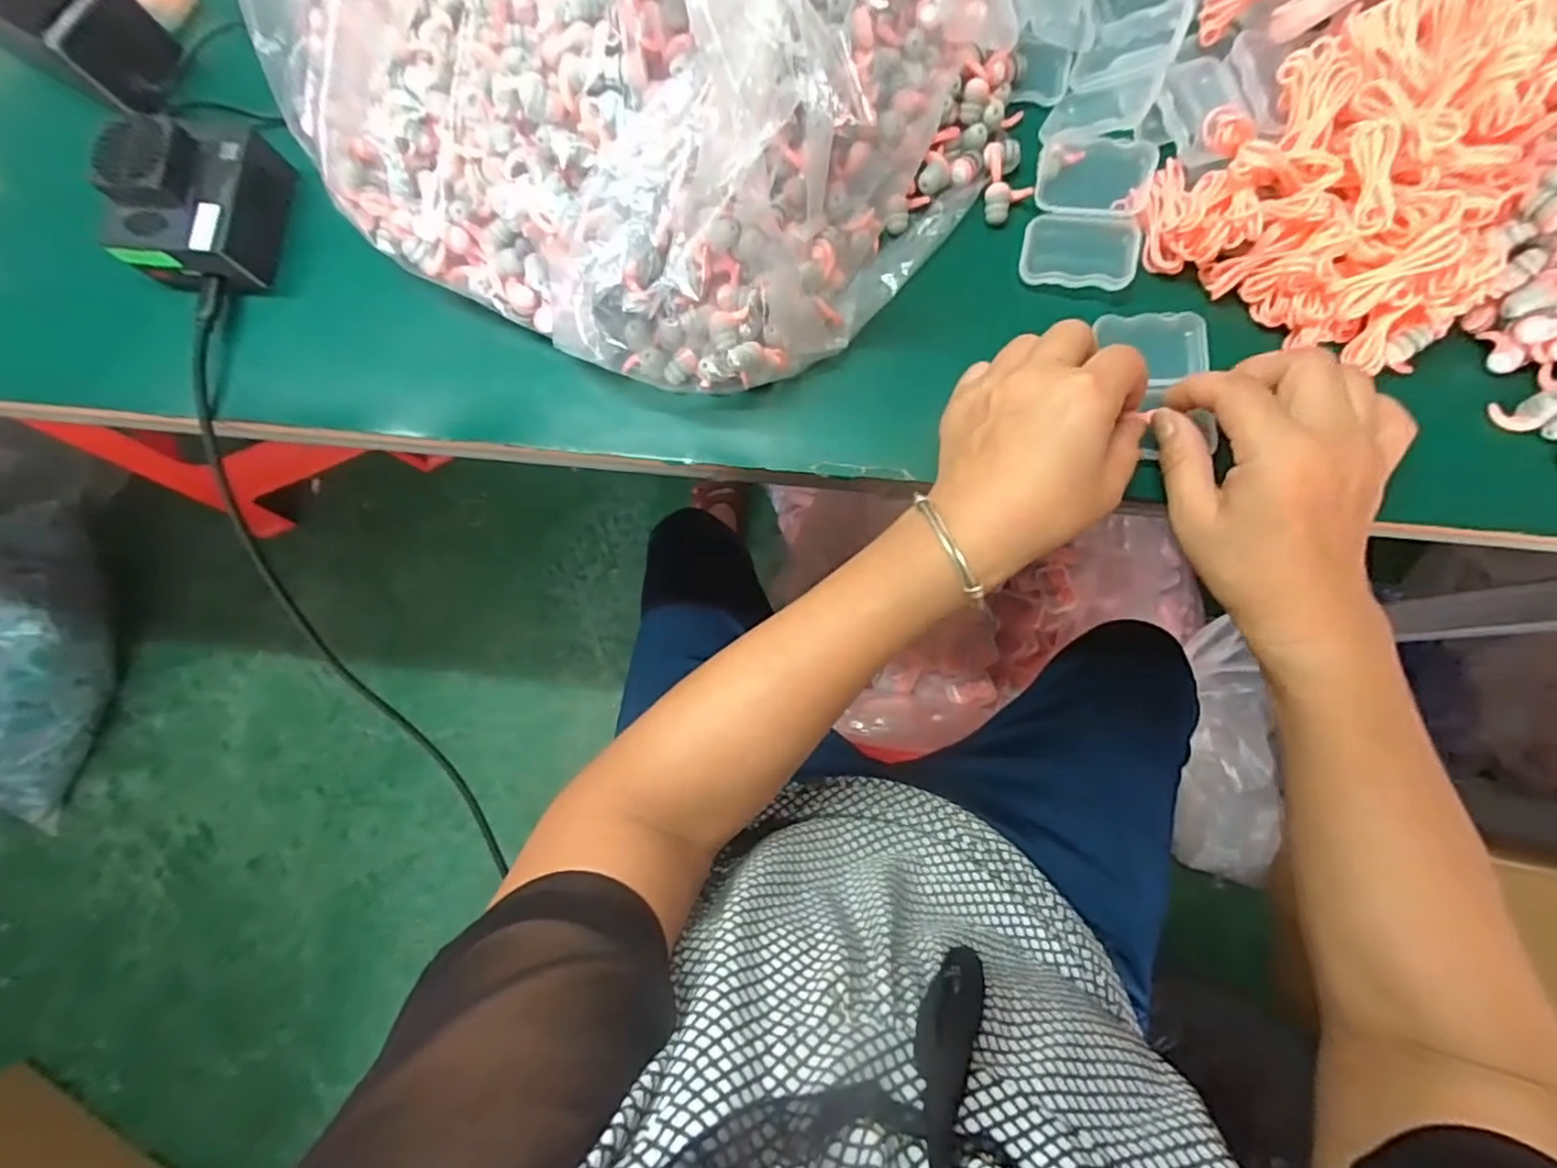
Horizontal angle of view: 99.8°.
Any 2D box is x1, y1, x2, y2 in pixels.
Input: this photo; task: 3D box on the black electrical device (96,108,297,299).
[{"bbox_3d":[-0.301,-0.200,0.341,0.063,0.050,0.084,8,82,3],"label":"black electrical device"}]

